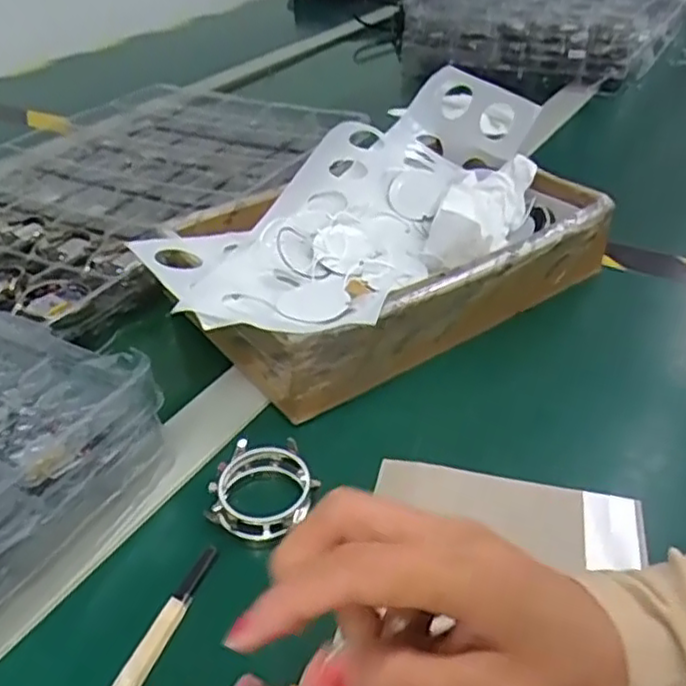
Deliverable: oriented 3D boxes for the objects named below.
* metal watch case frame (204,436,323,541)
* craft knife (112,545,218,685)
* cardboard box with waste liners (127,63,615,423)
[{"bbox_3d":[-0.040,0.072,0.340,0.045,0.019,0.052,20,42,27],"label":"metal watch case frame"},{"bbox_3d":[-0.081,0.130,0.279,0.010,0.010,0.113,11,39,18],"label":"craft knife"},{"bbox_3d":[0.027,-0.072,0.477,0.326,0.082,0.201,-29,44,-31],"label":"cardboard box with waste liners"}]

